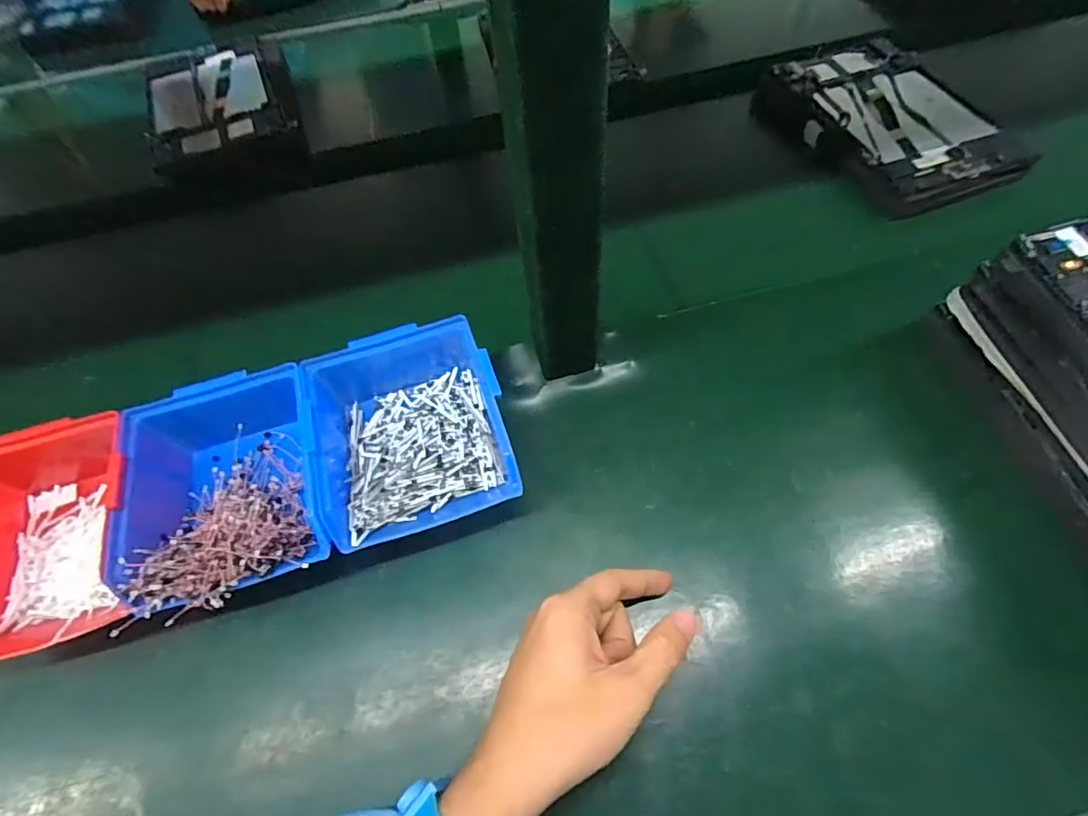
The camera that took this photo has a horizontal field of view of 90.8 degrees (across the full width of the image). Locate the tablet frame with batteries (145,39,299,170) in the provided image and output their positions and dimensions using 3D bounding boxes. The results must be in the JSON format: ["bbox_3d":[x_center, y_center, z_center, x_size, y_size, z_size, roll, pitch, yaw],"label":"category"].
[{"bbox_3d":[-0.391,-0.369,0.647,0.164,0.037,0.217,-20,60,-8],"label":"tablet frame with batteries"}]

